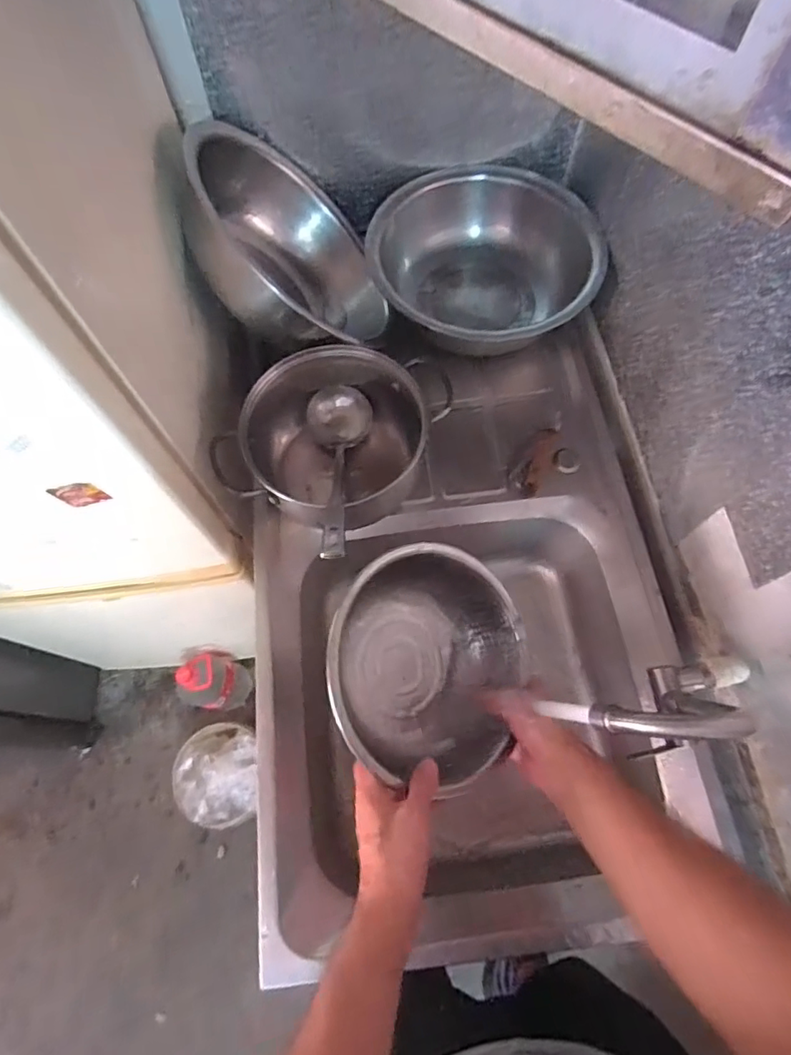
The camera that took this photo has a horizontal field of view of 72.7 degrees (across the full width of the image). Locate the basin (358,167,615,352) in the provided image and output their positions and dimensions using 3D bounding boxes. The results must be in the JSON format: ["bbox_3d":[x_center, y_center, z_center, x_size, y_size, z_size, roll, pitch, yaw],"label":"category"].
[{"bbox_3d":[0.130,-0.386,0.807,0.329,0.130,0.312,6,67,4],"label":"basin"}]

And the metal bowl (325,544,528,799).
[{"bbox_3d":[0.035,0.141,0.563,0.233,0.095,0.224,28,67,-13],"label":"metal bowl"}]

